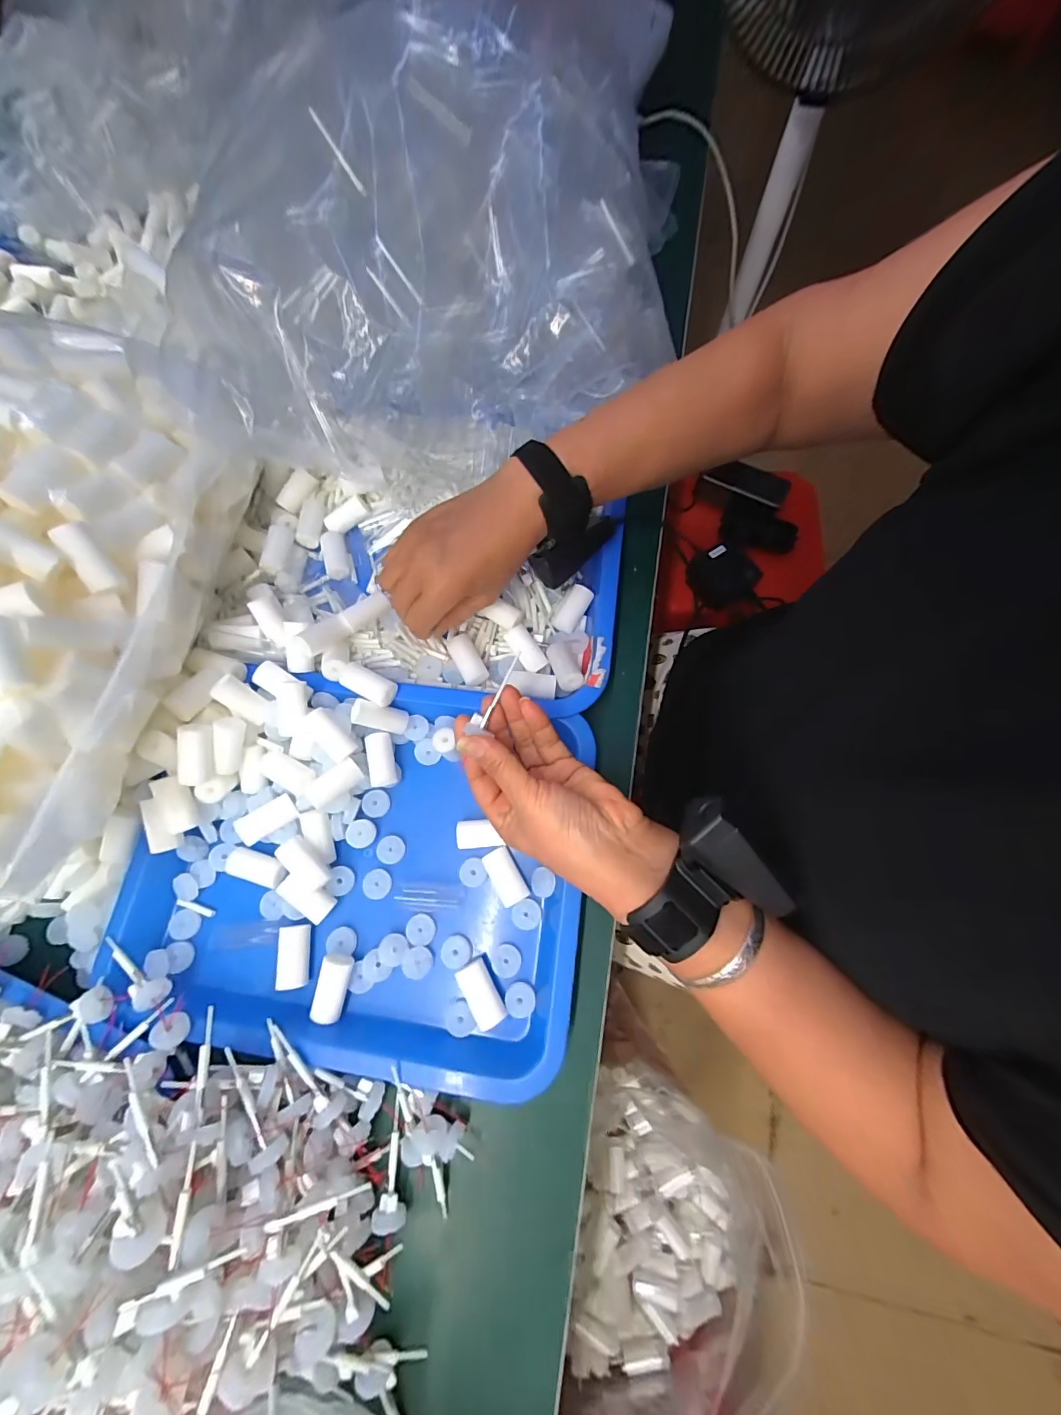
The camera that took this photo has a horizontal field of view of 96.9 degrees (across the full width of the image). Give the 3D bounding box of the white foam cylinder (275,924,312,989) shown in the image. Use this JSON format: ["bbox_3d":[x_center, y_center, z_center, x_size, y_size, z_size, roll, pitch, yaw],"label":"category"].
[{"bbox_3d":[-0.170,0.179,0.340,0.021,0.016,0.040,-8,73,0],"label":"white foam cylinder"}]

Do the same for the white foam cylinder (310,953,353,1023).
[{"bbox_3d":[-0.138,0.196,0.329,0.019,0.017,0.042,12,74,6],"label":"white foam cylinder"}]

